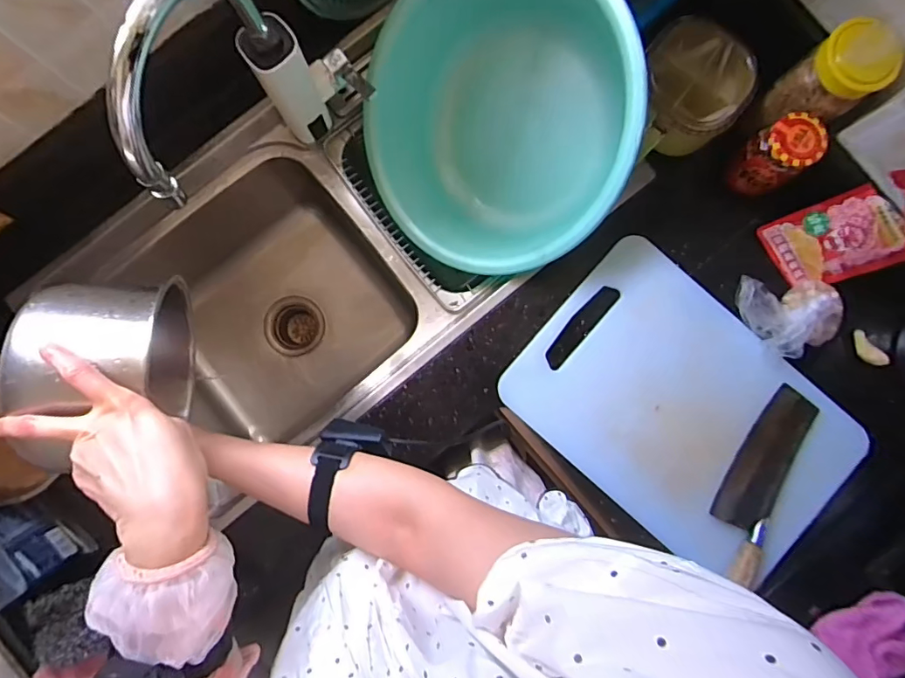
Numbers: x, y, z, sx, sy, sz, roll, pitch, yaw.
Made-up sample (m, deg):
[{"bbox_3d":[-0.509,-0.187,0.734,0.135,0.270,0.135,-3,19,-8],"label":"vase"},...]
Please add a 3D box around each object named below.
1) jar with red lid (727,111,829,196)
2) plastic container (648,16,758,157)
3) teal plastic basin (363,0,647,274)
[{"bbox_3d":[0.418,-0.236,0.642,0.077,0.100,0.069,-31,88,-2],"label":"jar with red lid"},{"bbox_3d":[0.313,-0.331,0.667,0.122,0.094,0.155,-3,87,-1],"label":"plastic container"},{"bbox_3d":[0.080,-0.294,0.694,0.365,0.168,0.376,10,111,29],"label":"teal plastic basin"}]

